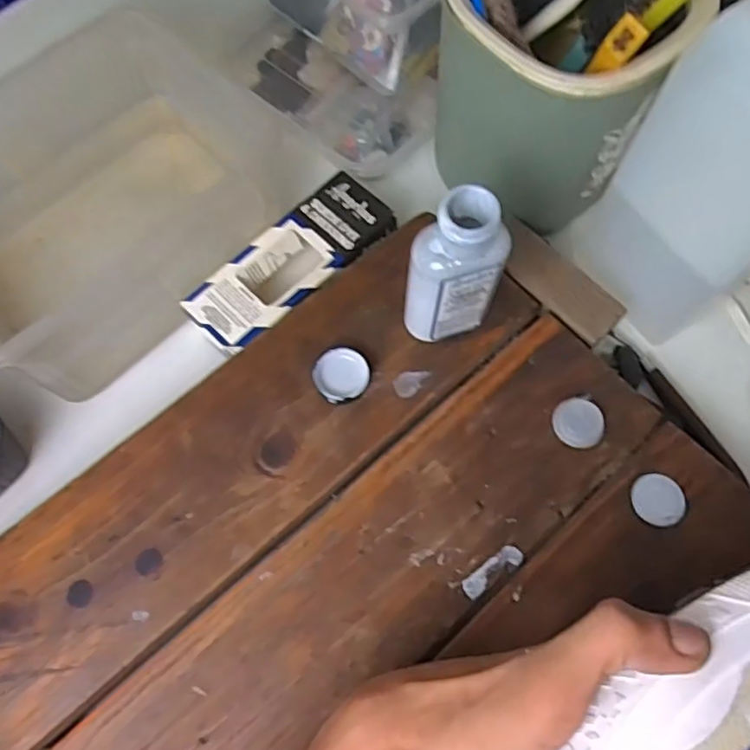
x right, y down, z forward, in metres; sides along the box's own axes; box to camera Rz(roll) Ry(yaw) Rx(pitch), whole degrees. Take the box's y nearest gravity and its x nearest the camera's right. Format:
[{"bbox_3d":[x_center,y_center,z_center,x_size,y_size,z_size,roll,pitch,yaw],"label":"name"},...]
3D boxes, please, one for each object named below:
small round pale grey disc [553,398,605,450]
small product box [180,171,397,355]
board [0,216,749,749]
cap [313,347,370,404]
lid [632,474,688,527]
[{"bbox_3d":[0.113,0.026,0.349,0.027,0.005,0.027,0,70,0],"label":"small round pale grey disc"},{"bbox_3d":[-0.053,-0.069,0.408,0.139,0.025,0.053,-42,75,-14],"label":"small product box"},{"bbox_3d":[-0.028,0.111,0.319,0.399,0.015,0.269,-42,72,-15],"label":"board"},{"bbox_3d":[-0.019,0.000,0.354,0.030,0.014,0.030,0,70,0],"label":"cap"},{"bbox_3d":[0.151,0.066,0.333,0.027,0.004,0.026,0,70,0],"label":"lid"}]

